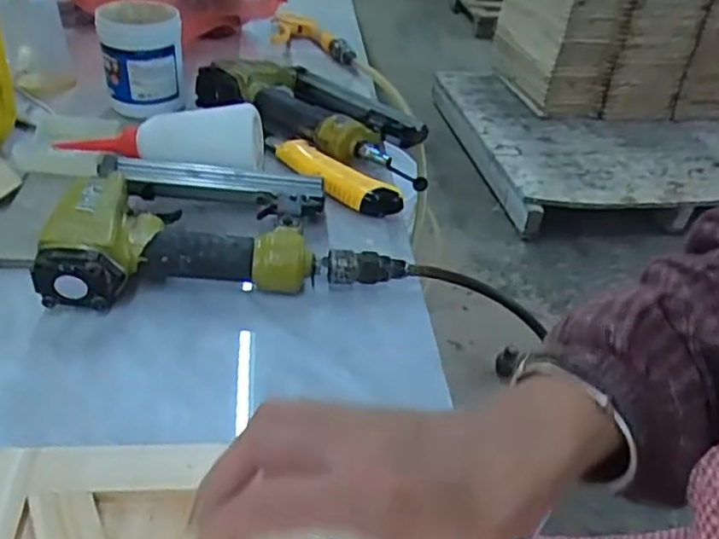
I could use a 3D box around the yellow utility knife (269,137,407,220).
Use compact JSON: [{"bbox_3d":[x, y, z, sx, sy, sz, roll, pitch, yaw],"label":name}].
[{"bbox_3d":[-0.026,-0.083,0.587,0.041,0.029,0.147,-25,44,-31],"label":"yellow utility knife"}]

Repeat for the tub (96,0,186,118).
[{"bbox_3d":[-0.212,-0.209,0.652,0.077,0.089,0.071,-9,39,-20],"label":"tub"}]

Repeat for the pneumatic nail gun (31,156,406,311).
[{"bbox_3d":[-0.101,-0.038,0.494,0.244,0.066,0.134,-5,39,-14],"label":"pneumatic nail gun"}]

